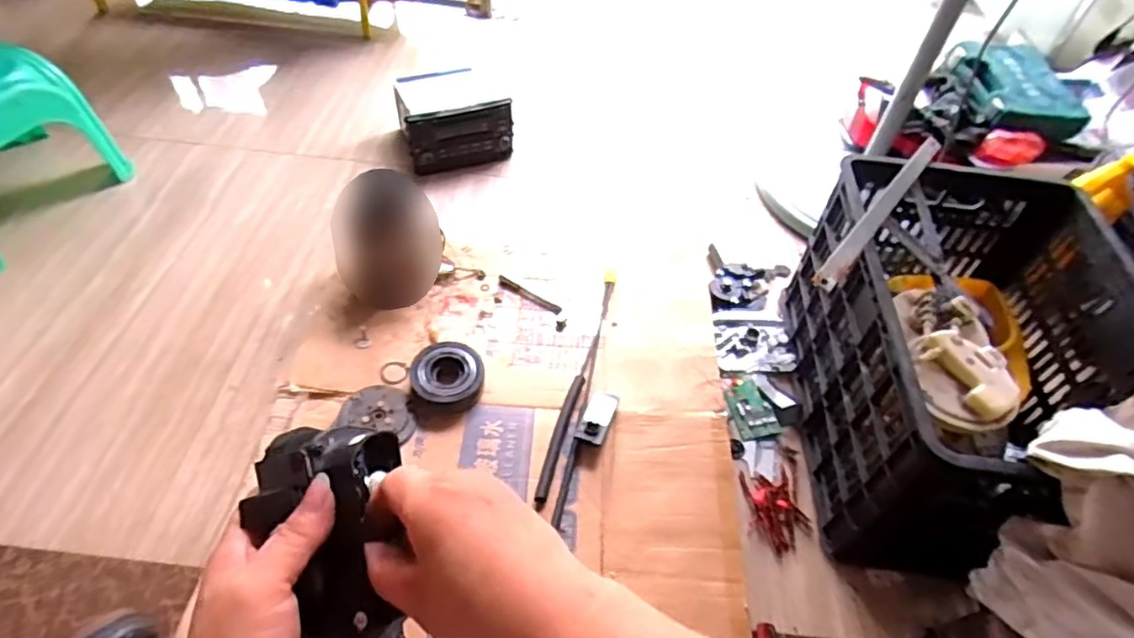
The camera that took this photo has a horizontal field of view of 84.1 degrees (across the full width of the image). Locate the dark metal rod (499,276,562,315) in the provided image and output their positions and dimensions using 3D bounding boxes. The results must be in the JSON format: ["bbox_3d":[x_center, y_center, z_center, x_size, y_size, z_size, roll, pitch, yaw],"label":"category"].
[{"bbox_3d":[-0.062,-0.039,1.035,0.120,0.006,0.019,27,52,16],"label":"dark metal rod"}]

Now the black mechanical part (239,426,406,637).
[{"bbox_3d":[-0.126,0.121,0.338,0.081,0.045,0.127,-12,77,-16],"label":"black mechanical part"}]

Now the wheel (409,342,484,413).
[{"bbox_3d":[-0.173,0.082,0.912,0.101,0.041,0.095,2,50,-3],"label":"wheel"}]

